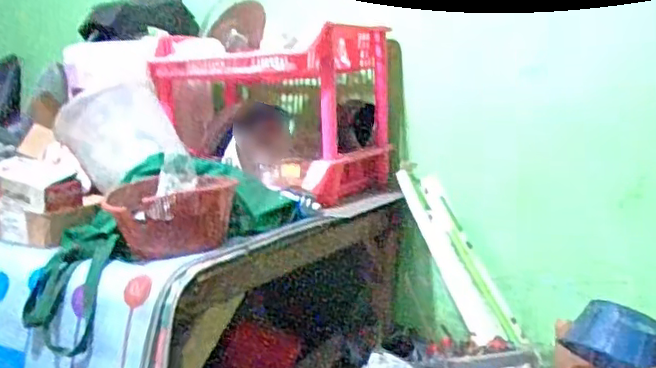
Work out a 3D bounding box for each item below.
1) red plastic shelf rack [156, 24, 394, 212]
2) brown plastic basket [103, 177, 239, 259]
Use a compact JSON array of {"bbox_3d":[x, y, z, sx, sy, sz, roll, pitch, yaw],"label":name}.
[{"bbox_3d":[-0.110,-0.160,1.402,0.449,0.321,0.355,2,9,29],"label":"red plastic shelf rack"},{"bbox_3d":[-0.235,0.051,0.982,0.183,0.095,0.126,-4,8,-8],"label":"brown plastic basket"}]

